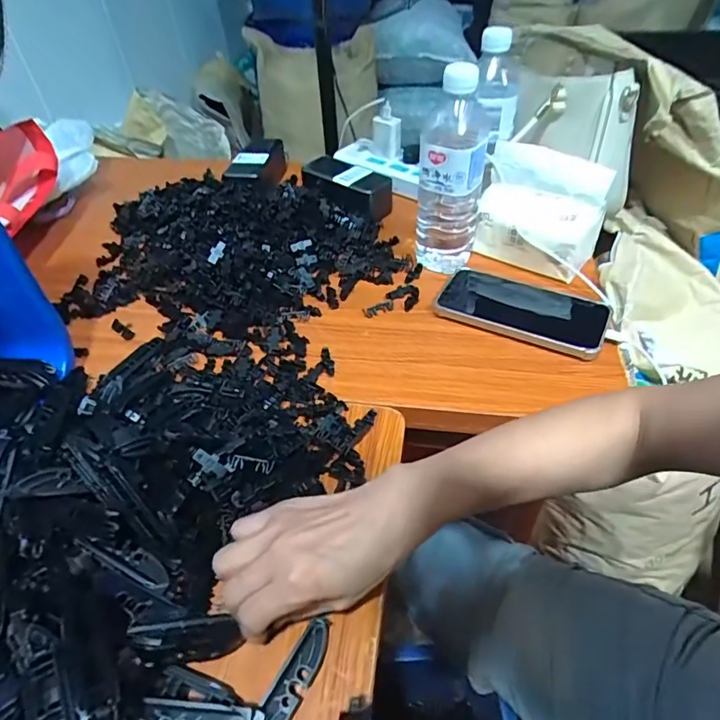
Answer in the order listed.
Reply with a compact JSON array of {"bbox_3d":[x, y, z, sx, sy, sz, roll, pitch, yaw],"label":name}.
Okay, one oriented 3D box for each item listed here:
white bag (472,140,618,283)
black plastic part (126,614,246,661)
[{"bbox_3d":[0.197,-0.166,0.561,0.125,0.117,0.066,25,52,25],"label":"white bag"},{"bbox_3d":[-0.106,0.169,0.308,0.063,0.011,0.023,10,44,-13],"label":"black plastic part"}]

